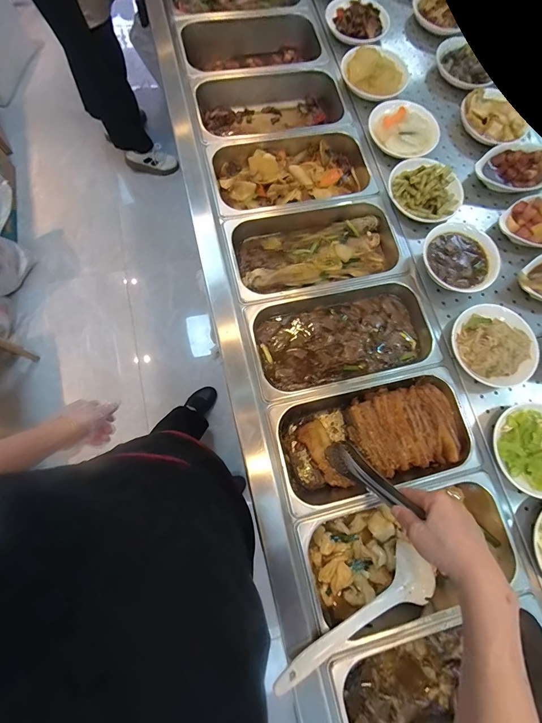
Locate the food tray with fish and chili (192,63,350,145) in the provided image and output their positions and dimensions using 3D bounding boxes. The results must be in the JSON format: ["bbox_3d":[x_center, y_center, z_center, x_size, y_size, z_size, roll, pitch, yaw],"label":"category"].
[{"bbox_3d":[-0.003,-0.541,0.721,0.314,0.072,0.177,-13,76,-7],"label":"food tray with fish and chili"}]

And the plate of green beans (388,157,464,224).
[{"bbox_3d":[0.297,-0.331,0.624,0.142,0.040,0.118,30,78,6],"label":"plate of green beans"}]

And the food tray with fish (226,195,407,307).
[{"bbox_3d":[0.086,-0.209,0.619,0.323,0.057,0.173,-13,77,-4],"label":"food tray with fish"}]

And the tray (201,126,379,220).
[{"bbox_3d":[0.037,-0.377,0.663,0.307,0.066,0.190,-13,77,-4],"label":"tray"}]

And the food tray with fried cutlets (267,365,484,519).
[{"bbox_3d":[0.168,0.121,0.551,0.326,0.080,0.171,-13,76,-6],"label":"food tray with fried cutlets"}]

